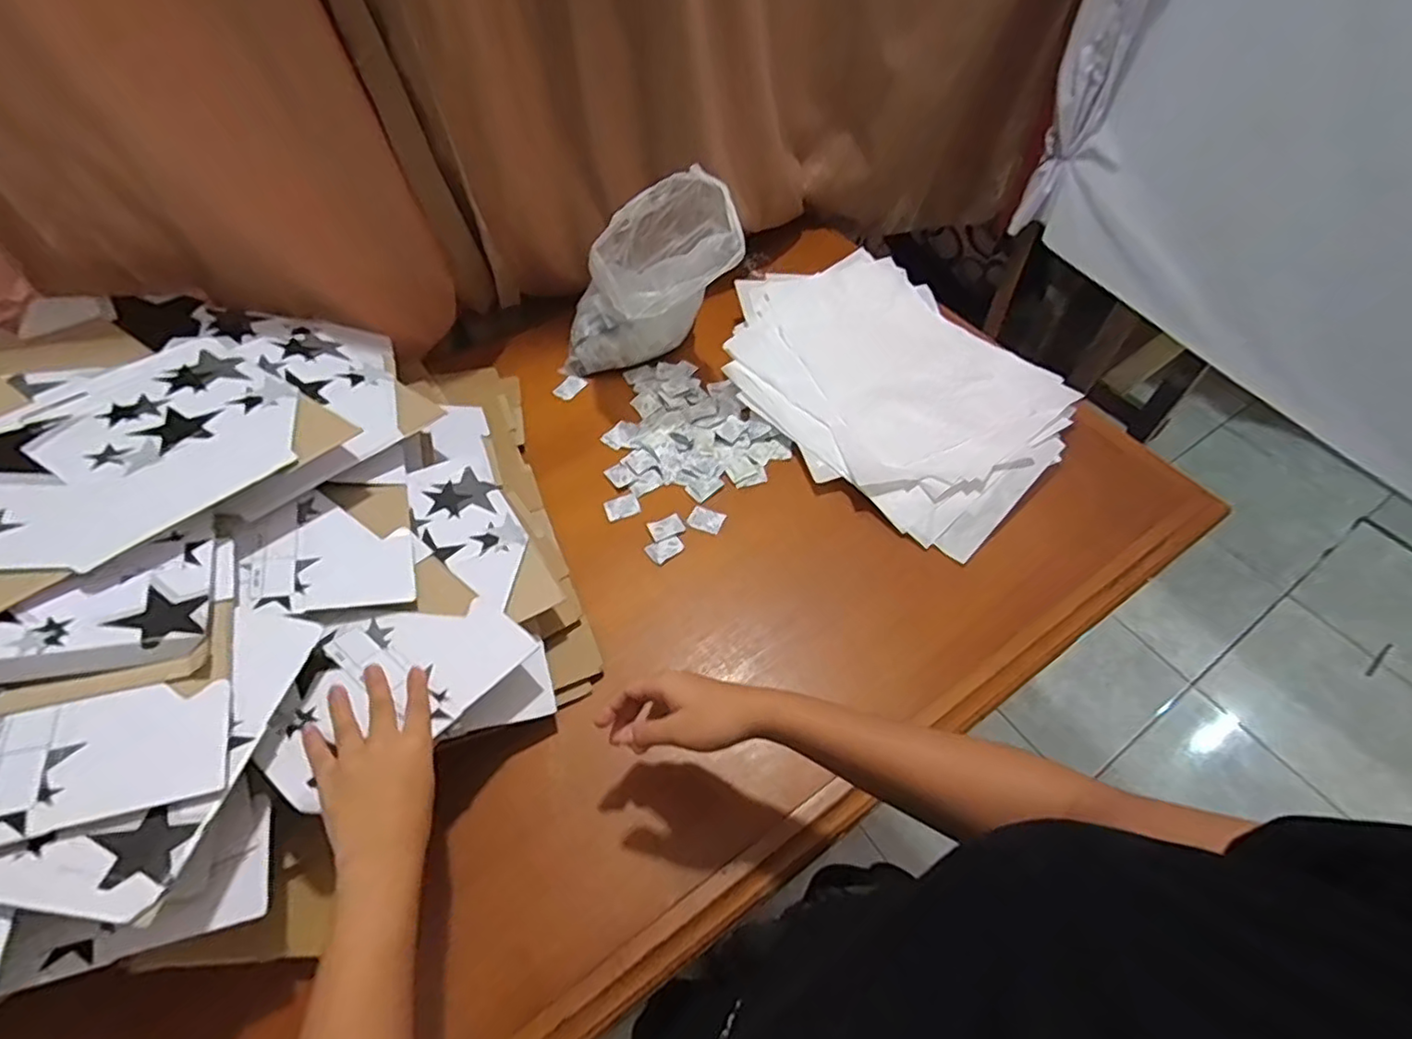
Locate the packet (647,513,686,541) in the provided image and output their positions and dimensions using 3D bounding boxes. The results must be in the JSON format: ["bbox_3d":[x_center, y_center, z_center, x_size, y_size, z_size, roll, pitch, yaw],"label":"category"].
[{"bbox_3d":[-0.045,0.008,0.727,0.038,0.005,0.026,-19,57,-12],"label":"packet"}]

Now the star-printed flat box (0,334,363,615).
[{"bbox_3d":[-0.460,-0.051,0.500,0.195,0.011,0.271,28,47,15],"label":"star-printed flat box"}]

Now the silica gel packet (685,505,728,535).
[{"bbox_3d":[0.000,-0.001,0.734,0.040,0.006,0.030,18,57,12],"label":"silica gel packet"}]

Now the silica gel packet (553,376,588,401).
[{"bbox_3d":[-0.183,-0.179,0.858,0.032,0.007,0.039,31,61,20],"label":"silica gel packet"}]

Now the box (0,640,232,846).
[{"bbox_3d":[-0.390,0.140,0.390,0.155,0.011,0.096,-8,54,-29],"label":"box"}]

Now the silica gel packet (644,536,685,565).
[{"bbox_3d":[-0.046,0.033,0.714,0.040,0.005,0.025,-30,60,-19],"label":"silica gel packet"}]

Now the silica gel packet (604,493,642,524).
[{"bbox_3d":[-0.098,-0.015,0.749,0.039,0.004,0.030,-19,57,-12],"label":"silica gel packet"}]

